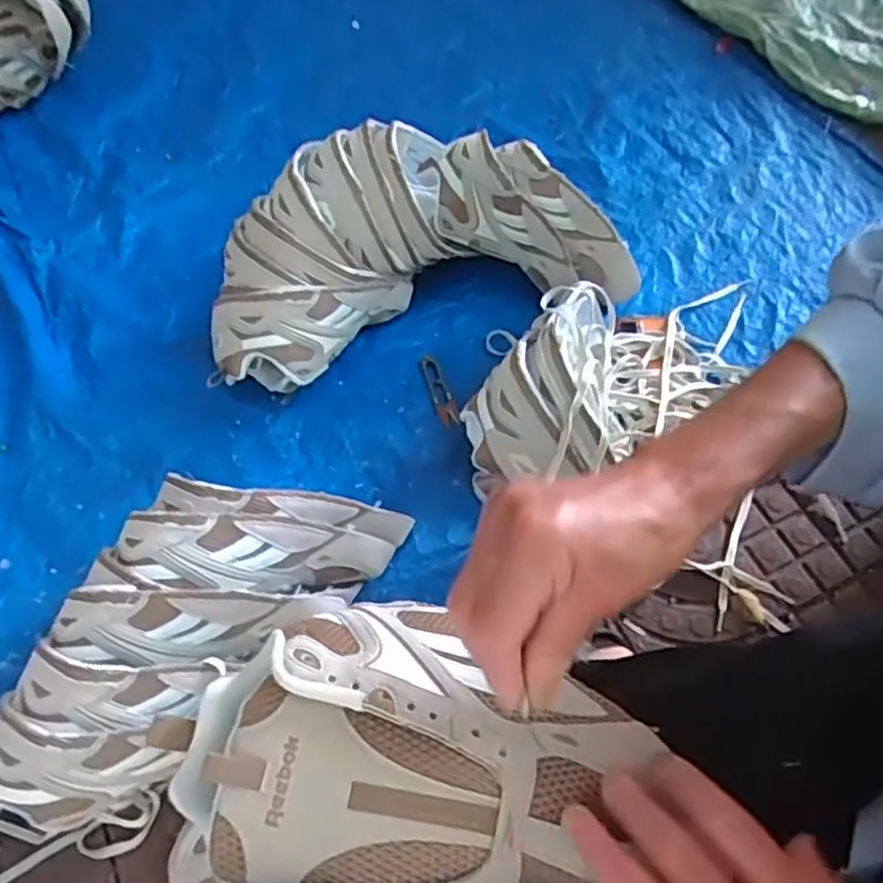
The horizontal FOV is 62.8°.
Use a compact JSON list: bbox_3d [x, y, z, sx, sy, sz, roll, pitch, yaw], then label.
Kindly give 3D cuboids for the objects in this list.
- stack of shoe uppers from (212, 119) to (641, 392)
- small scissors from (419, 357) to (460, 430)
[{"bbox_3d":[-0.037,-0.227,0.833,0.478,0.176,0.217,-17,61,-6],"label":"stack of shoe uppers"},{"bbox_3d":[-0.004,-0.062,0.855,0.023,0.004,0.103,-19,61,-7],"label":"small scissors"}]

